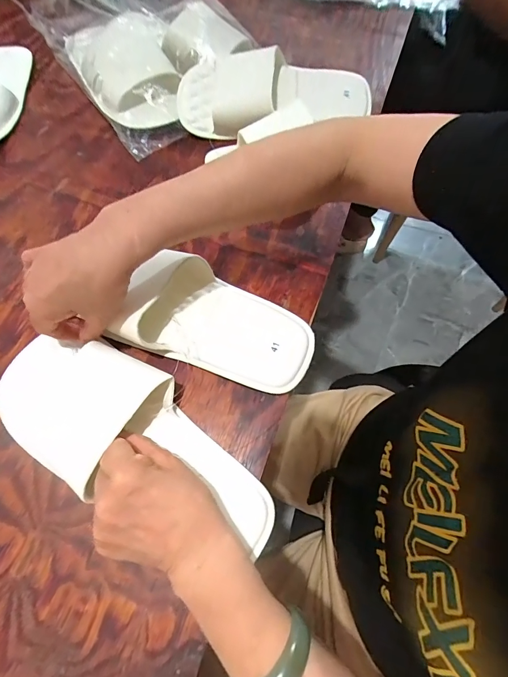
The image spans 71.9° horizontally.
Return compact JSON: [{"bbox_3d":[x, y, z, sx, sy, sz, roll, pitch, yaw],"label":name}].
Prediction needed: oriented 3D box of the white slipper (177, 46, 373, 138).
[{"bbox_3d":[0.029,-0.317,0.446,0.253,0.065,0.105,-3,67,-2],"label":"white slipper"}]

